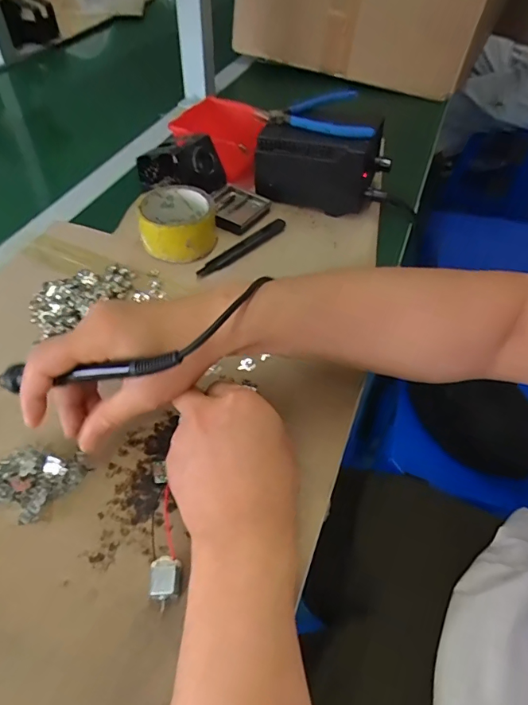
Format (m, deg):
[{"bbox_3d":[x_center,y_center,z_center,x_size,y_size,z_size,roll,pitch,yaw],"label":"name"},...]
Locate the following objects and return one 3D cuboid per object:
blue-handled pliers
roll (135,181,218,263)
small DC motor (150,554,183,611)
[{"bbox_3d":[0.079,-0.310,0.591,0.148,0.026,0.106,26,53,19],"label":"blue-handled pliers"},{"bbox_3d":[-0.097,-0.149,0.523,0.081,0.043,0.086,2,50,-2],"label":"roll"},{"bbox_3d":[-0.063,0.150,0.300,0.019,0.013,0.029,-1,50,-4],"label":"small DC motor"}]

